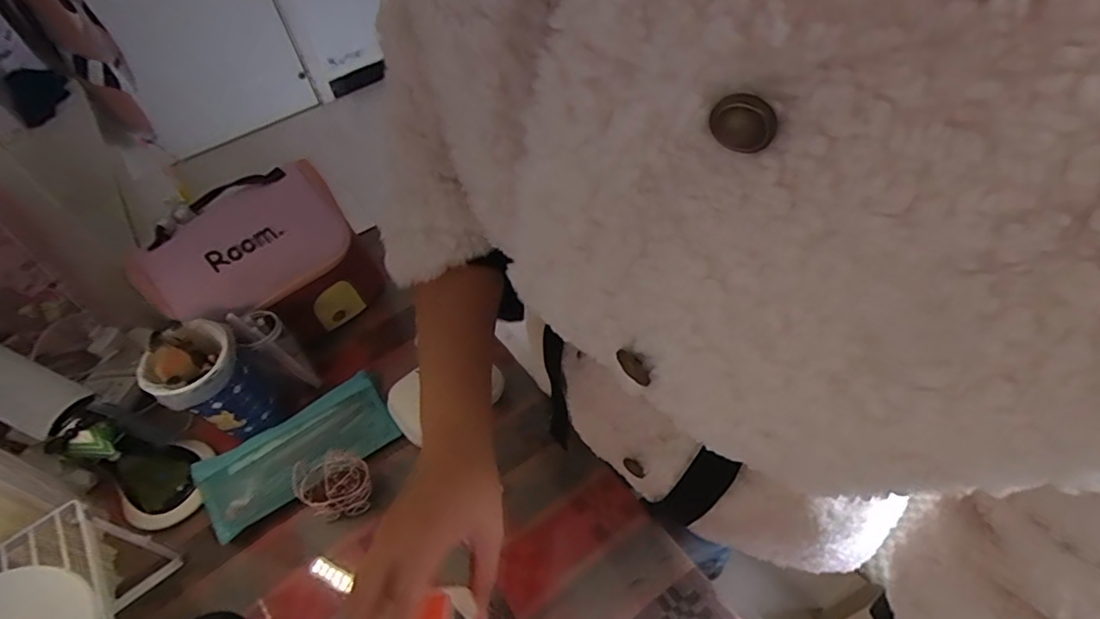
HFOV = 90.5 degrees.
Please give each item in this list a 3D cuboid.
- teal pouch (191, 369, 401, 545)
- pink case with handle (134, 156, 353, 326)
[{"bbox_3d":[-0.282,0.156,0.612,0.199,0.034,0.091,-33,55,-20],"label":"teal pouch"},{"bbox_3d":[-0.350,-0.075,0.627,0.217,0.070,0.144,-30,97,-27],"label":"pink case with handle"}]

